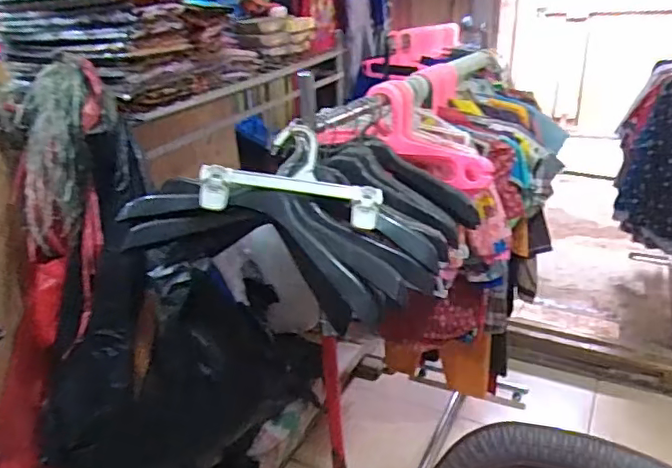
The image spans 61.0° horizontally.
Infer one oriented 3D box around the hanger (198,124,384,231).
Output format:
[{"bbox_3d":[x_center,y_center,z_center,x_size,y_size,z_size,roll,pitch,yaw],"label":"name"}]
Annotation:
[{"bbox_3d":[-0.062,-0.090,0.836,0.253,0.028,0.150,6,65,-5],"label":"hanger"}]

